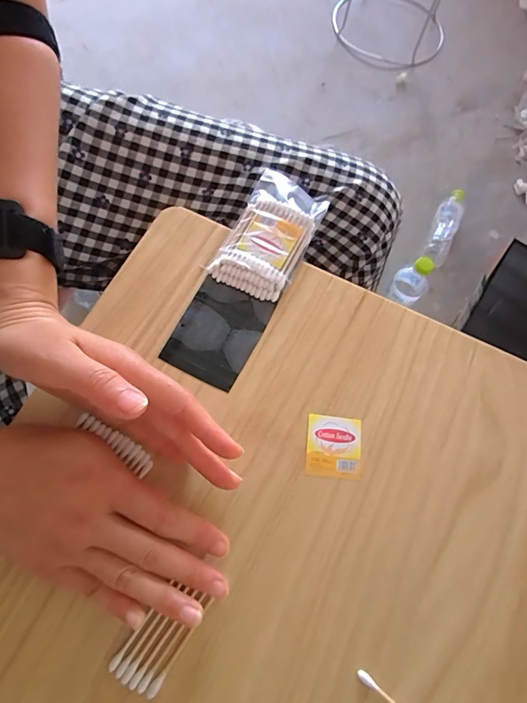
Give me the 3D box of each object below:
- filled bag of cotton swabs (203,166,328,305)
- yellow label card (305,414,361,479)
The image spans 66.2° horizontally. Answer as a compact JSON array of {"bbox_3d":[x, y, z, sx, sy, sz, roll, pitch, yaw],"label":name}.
[{"bbox_3d":[0.007,-0.101,0.342,0.063,0.016,0.118,24,70,6],"label":"filled bag of cotton swabs"},{"bbox_3d":[0.050,0.067,0.288,0.038,0.004,0.043,7,69,0],"label":"yellow label card"}]

